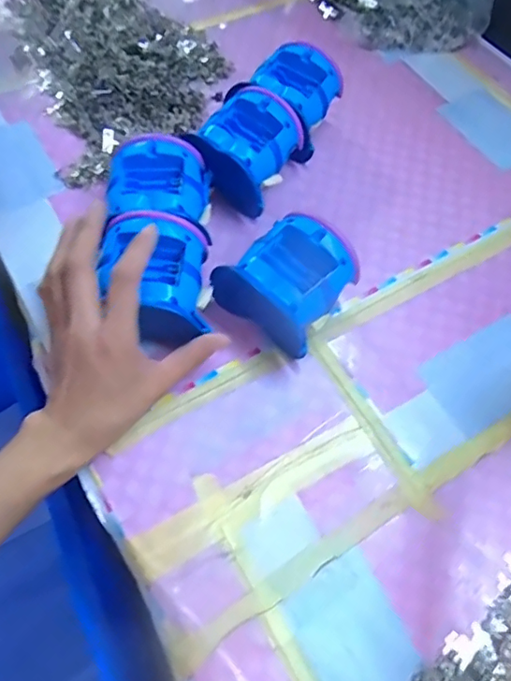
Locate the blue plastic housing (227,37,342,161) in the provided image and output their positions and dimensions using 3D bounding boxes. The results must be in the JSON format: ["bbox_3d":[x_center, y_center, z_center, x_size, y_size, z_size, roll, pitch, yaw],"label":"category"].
[{"bbox_3d":[0.034,-0.232,0.527,0.090,0.063,0.096,36,66,14],"label":"blue plastic housing"}]

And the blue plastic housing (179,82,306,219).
[{"bbox_3d":[-0.008,-0.175,0.496,0.079,0.064,0.102,32,66,12],"label":"blue plastic housing"}]

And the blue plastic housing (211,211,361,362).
[{"bbox_3d":[0.026,-0.045,0.428,0.094,0.063,0.092,40,68,16],"label":"blue plastic housing"}]

